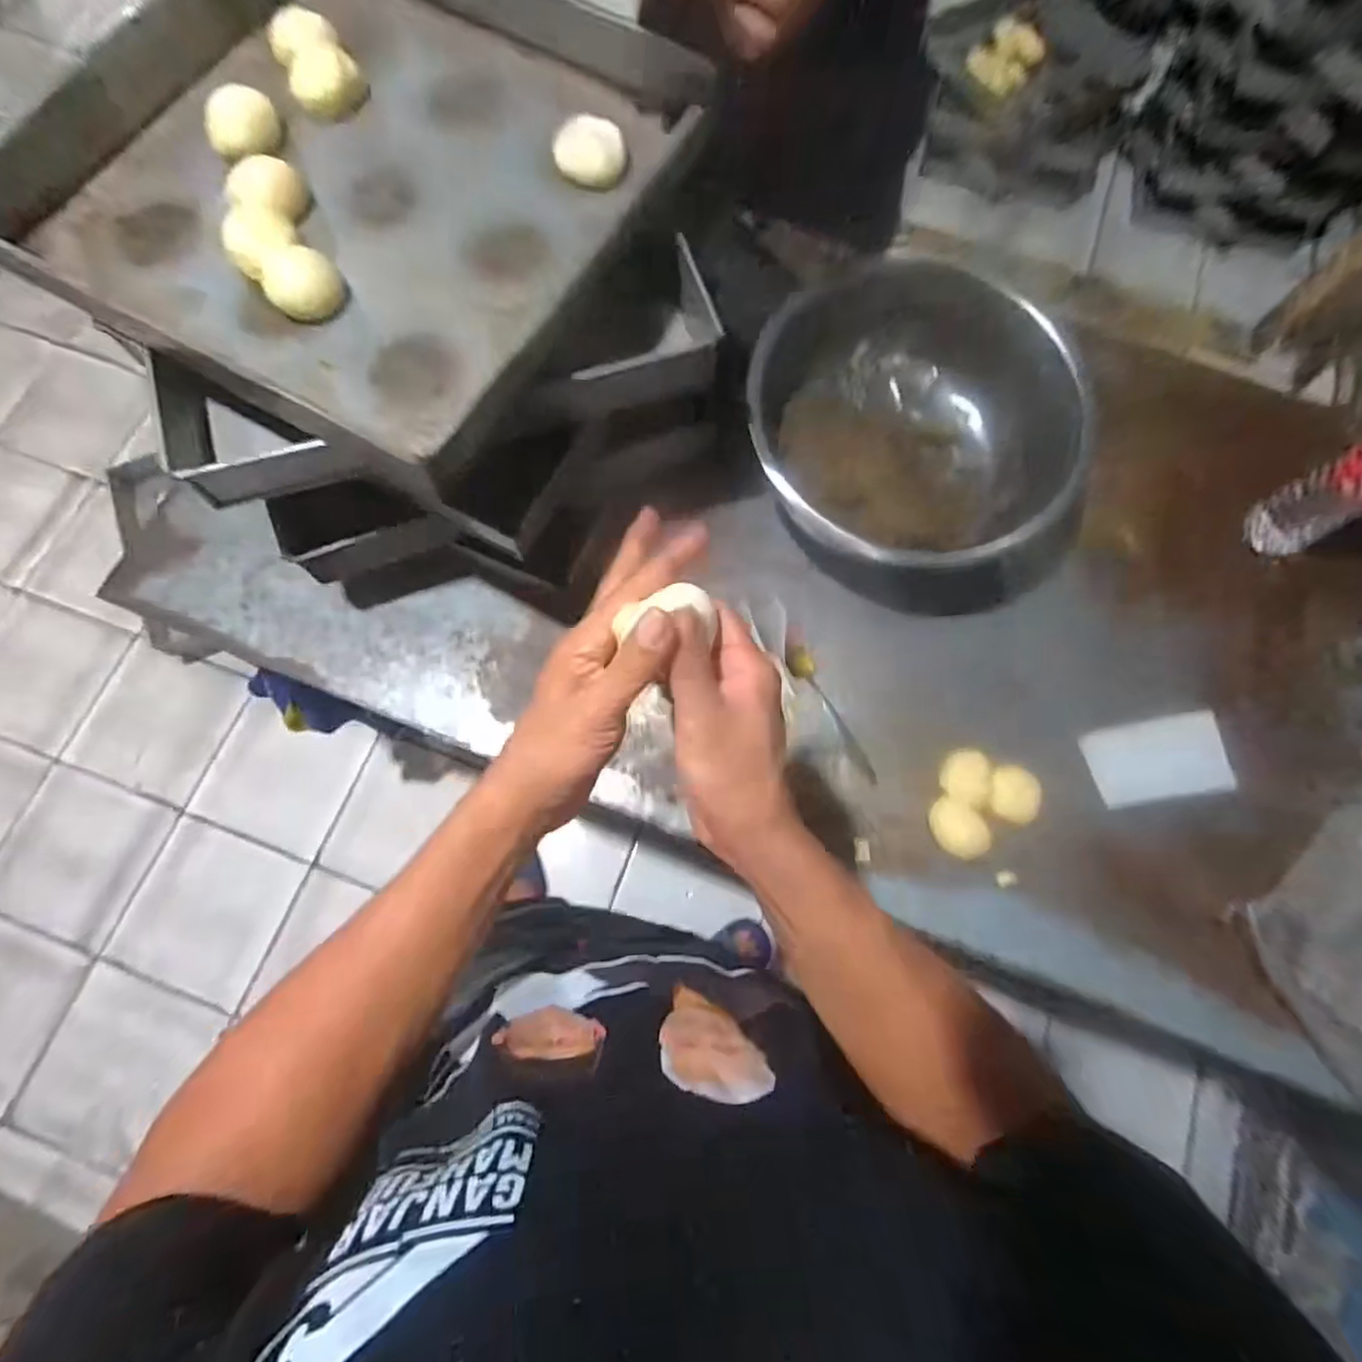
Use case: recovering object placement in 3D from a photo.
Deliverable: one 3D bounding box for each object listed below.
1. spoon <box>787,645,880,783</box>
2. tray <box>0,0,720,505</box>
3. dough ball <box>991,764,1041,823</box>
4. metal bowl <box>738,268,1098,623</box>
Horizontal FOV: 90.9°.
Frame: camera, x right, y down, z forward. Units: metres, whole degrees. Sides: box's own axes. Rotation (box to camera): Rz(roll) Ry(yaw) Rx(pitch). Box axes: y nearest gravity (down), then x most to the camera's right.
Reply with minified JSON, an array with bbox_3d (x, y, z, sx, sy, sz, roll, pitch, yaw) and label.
[{"bbox_3d":[0.166,0.038,0.743,0.029,0.018,0.171,-27,77,-8],"label":"spoon"},{"bbox_3d":[-0.263,-0.452,0.579,0.489,0.064,0.501,31,76,7],"label":"tray"},{"bbox_3d":[0.352,0.121,0.714,0.053,0.036,0.058,0,75,-1],"label":"dough ball"},{"bbox_3d":[0.248,-0.263,0.753,0.342,0.143,0.343,0,75,-1],"label":"metal bowl"}]

